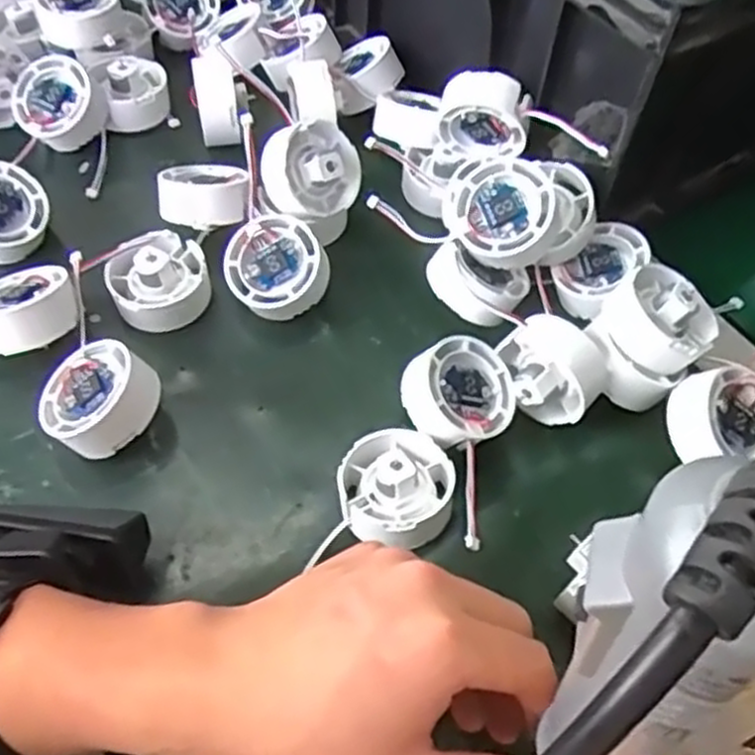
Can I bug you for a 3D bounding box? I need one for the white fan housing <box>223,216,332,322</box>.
[{"bbox_3d":[-0.057,-0.062,0.441,0.053,0.025,0.054,-35,78,2],"label":"white fan housing"}]

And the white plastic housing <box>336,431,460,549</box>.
[{"bbox_3d":[0.009,0.051,0.374,0.053,0.029,0.057,1,56,-1],"label":"white plastic housing"}]

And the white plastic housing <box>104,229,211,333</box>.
[{"bbox_3d":[-0.123,-0.054,0.444,0.053,0.040,0.052,-14,57,-11],"label":"white plastic housing"}]

